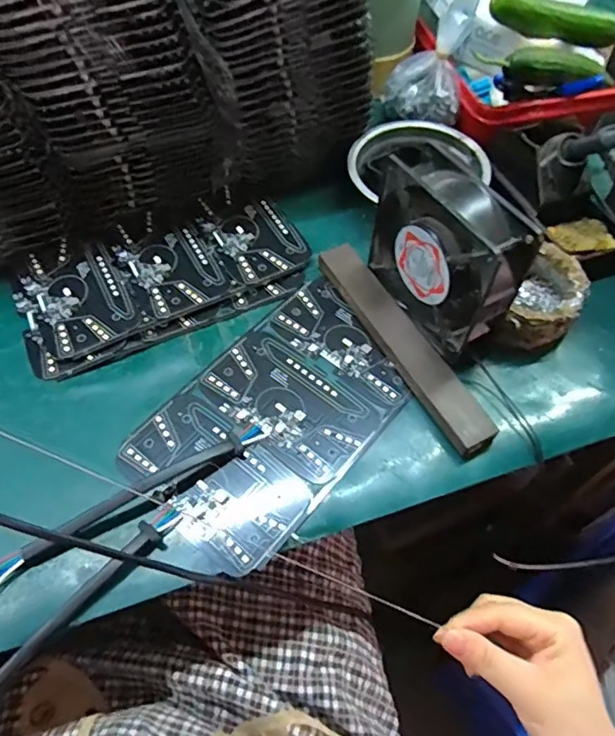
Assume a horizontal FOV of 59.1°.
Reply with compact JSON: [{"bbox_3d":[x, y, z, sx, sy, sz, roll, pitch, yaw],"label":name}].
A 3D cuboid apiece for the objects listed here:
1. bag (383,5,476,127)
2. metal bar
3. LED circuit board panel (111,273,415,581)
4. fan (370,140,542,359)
[{"bbox_3d":[0.117,-0.292,0.535,0.074,0.078,0.064,7,58,3],"label":"bag"},{"bbox_3d":[0.076,-0.023,0.429,0.036,0.017,0.207,-25,61,-16],"label":"metal bar"},{"bbox_3d":[-0.020,0.032,0.403,0.132,0.004,0.215,36,64,20],"label":"LED circuit board panel"},{"bbox_3d":[0.103,-0.084,0.411,0.049,0.118,0.118,-24,61,-15],"label":"fan"}]

